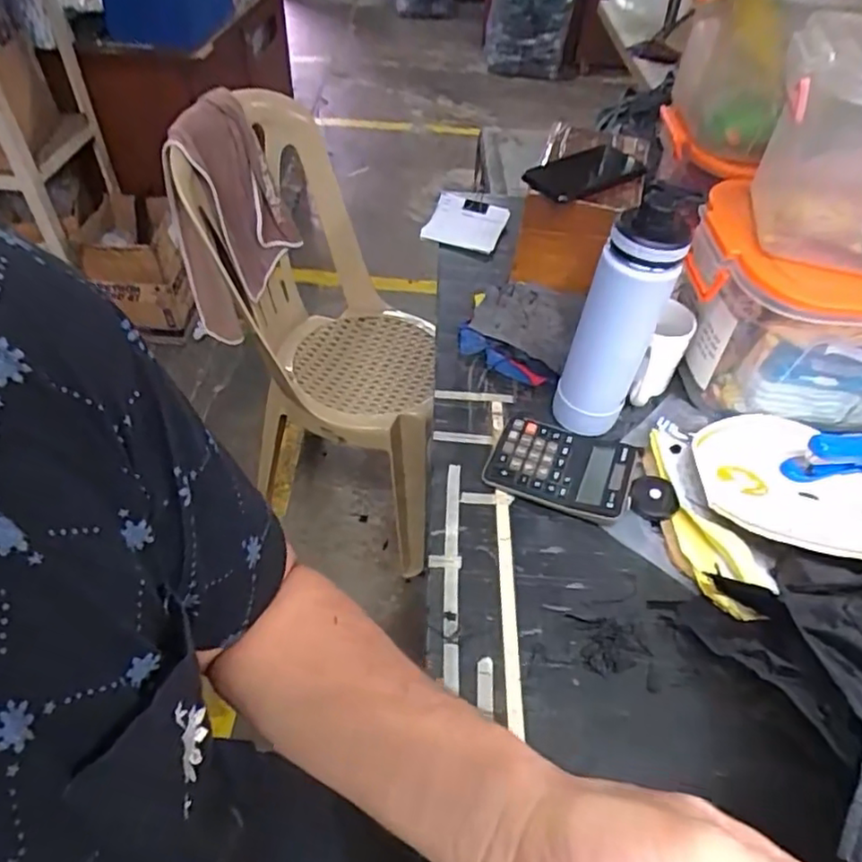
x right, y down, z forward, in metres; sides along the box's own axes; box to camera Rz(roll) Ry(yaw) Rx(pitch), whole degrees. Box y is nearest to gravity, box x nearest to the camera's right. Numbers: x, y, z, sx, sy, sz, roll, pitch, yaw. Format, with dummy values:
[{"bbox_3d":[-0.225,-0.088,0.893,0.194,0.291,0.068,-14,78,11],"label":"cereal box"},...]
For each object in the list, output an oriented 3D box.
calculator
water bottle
[{"bbox_3d":[0.137,0.035,0.661,0.142,0.032,0.104,17,48,13],"label":"calculator"},{"bbox_3d":[0.191,-0.118,0.630,0.078,0.254,0.079,16,48,12],"label":"water bottle"}]

